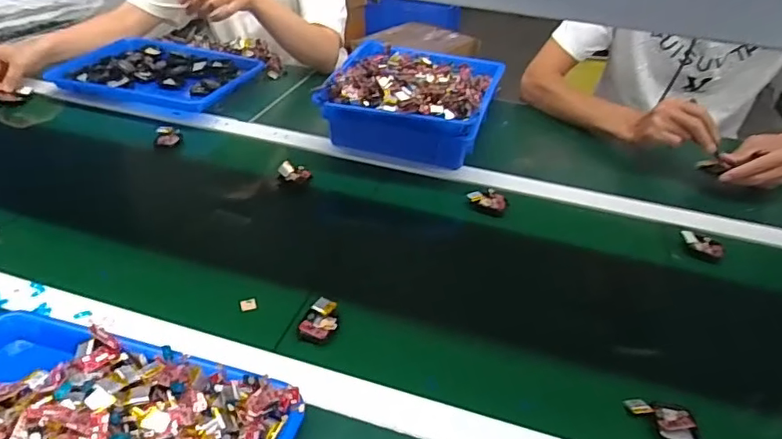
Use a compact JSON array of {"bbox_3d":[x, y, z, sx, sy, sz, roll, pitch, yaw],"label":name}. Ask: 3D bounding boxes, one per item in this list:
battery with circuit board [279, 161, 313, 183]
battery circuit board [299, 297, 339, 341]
[{"bbox_3d":[-0.144,-0.071,0.832,0.048,0.020,0.026,2,37,-2],"label":"battery with circuit board"},{"bbox_3d":[-0.075,0.107,0.600,0.036,0.009,0.052,14,38,13],"label":"battery circuit board"}]

